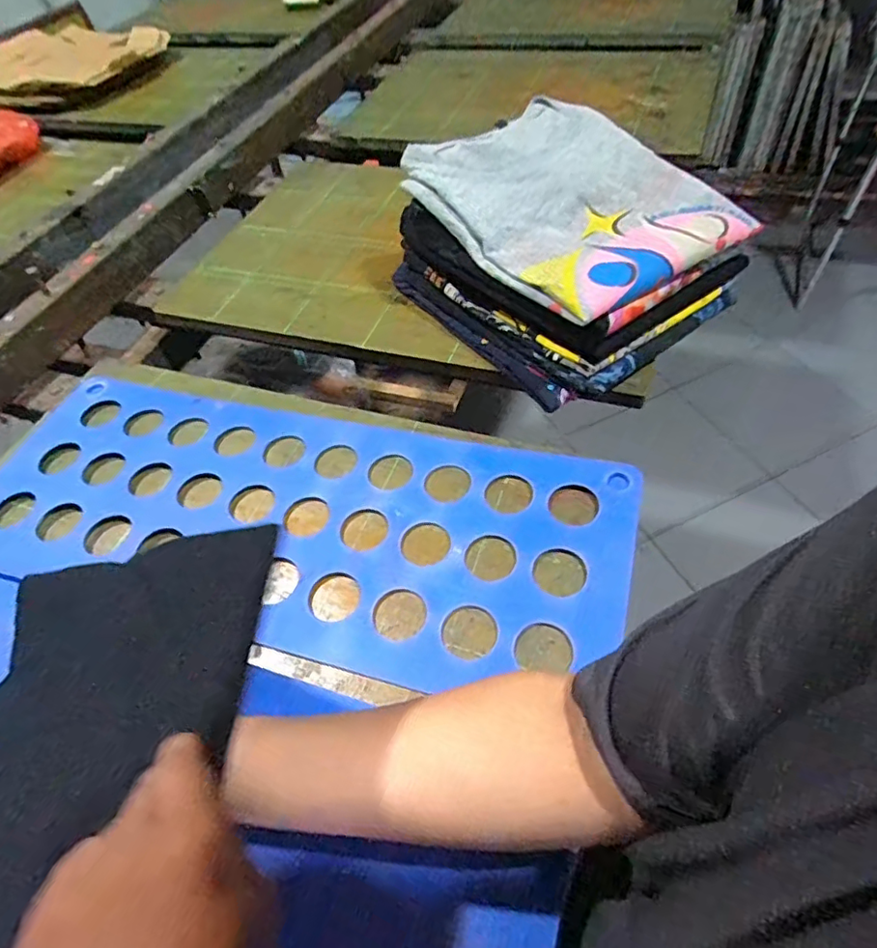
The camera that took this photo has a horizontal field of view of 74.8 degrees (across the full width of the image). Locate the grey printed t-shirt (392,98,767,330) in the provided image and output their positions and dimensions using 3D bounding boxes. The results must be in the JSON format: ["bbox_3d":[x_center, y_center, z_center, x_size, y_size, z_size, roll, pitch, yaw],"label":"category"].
[{"bbox_3d":[0.126,-0.276,0.560,0.216,0.034,0.279,-34,67,-14],"label":"grey printed t-shirt"}]

